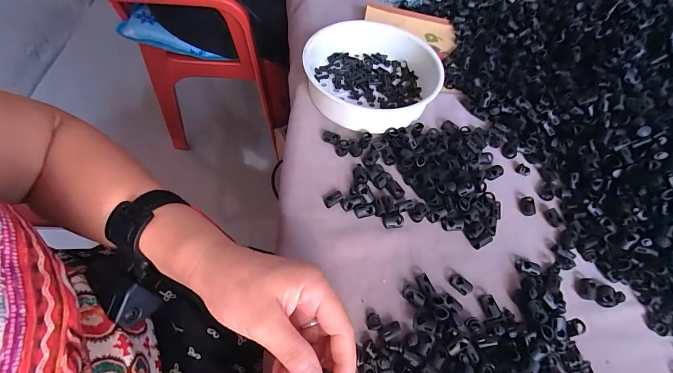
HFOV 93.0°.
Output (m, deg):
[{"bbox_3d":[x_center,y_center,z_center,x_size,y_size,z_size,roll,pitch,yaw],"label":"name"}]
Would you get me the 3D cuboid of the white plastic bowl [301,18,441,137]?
[{"bbox_3d":[0.043,-0.140,0.394,0.162,0.048,0.165,1,64,-2],"label":"white plastic bowl"}]

